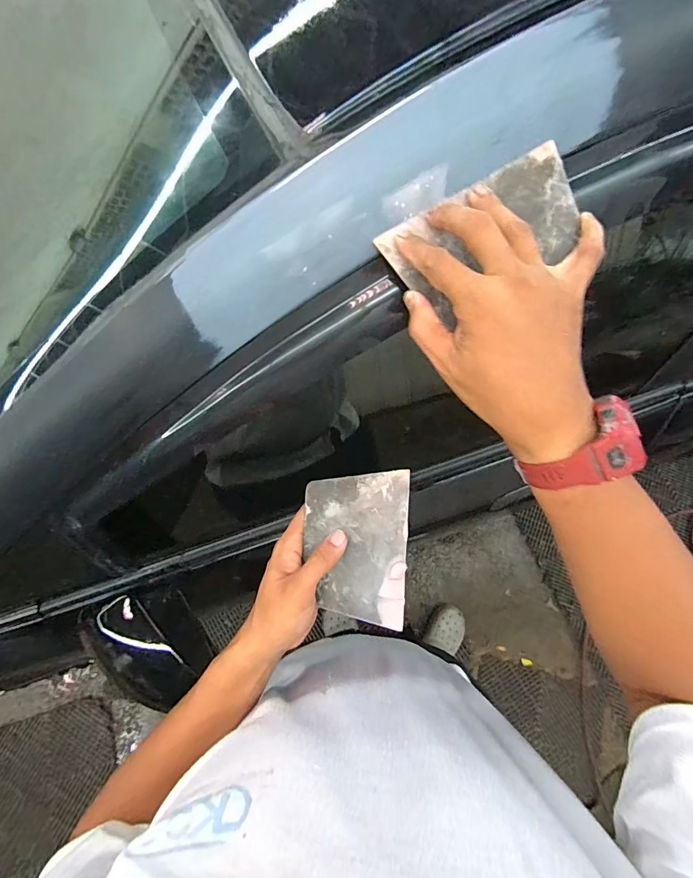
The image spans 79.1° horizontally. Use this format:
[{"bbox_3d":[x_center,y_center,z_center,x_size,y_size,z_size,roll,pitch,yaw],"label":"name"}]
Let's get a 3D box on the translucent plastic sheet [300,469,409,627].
[{"bbox_3d":[0.011,0.101,0.399,0.096,0.004,0.133,-1,83,7],"label":"translucent plastic sheet"}]

